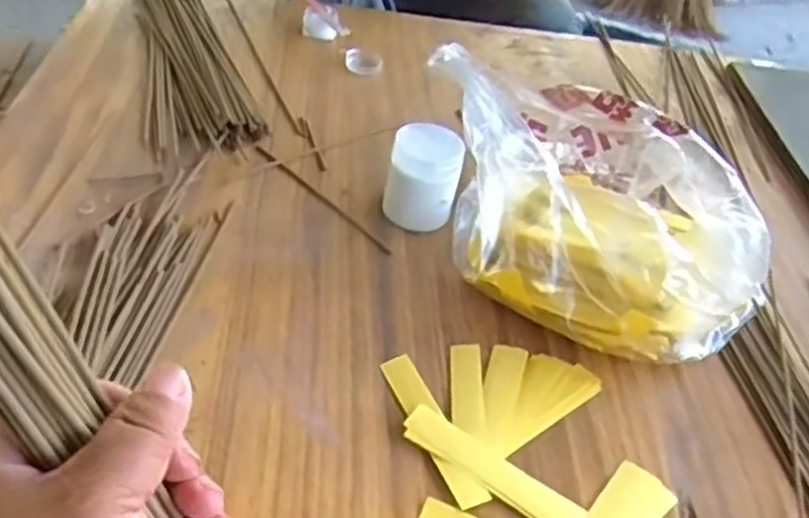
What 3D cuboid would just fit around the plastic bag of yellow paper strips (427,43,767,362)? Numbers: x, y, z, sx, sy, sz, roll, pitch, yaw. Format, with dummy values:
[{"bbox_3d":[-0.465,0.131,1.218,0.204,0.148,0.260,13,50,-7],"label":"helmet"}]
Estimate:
[{"bbox_3d":[0.136,-0.054,0.558,0.200,0.128,0.263,-3,44,-13],"label":"plastic bag of yellow paper strips"}]

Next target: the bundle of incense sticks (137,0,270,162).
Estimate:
[{"bbox_3d":[-0.214,-0.197,0.711,0.093,0.024,0.301,-9,46,-21],"label":"bundle of incense sticks"}]

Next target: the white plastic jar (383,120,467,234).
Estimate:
[{"bbox_3d":[0.016,-0.063,0.586,0.053,0.067,0.050,6,42,-6],"label":"white plastic jar"}]

